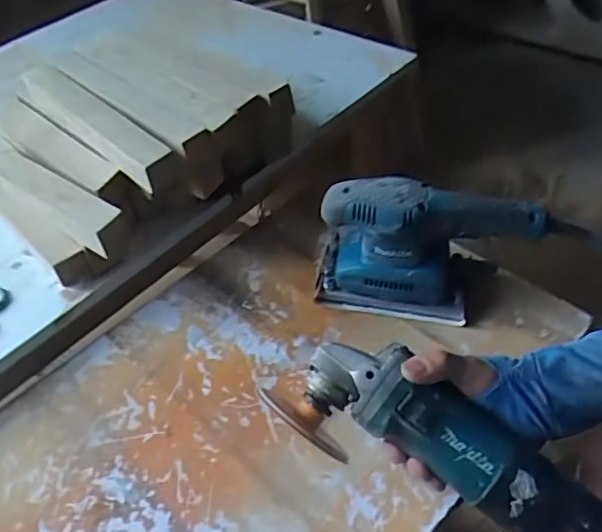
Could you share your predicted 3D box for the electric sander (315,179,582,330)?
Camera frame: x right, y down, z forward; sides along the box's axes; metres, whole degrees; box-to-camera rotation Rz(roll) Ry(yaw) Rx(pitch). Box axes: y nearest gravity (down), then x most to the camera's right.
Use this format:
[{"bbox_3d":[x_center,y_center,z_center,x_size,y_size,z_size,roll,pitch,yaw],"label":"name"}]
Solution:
[{"bbox_3d":[0.144,-0.016,0.664,0.257,0.157,0.086,10,49,13],"label":"electric sander"}]

